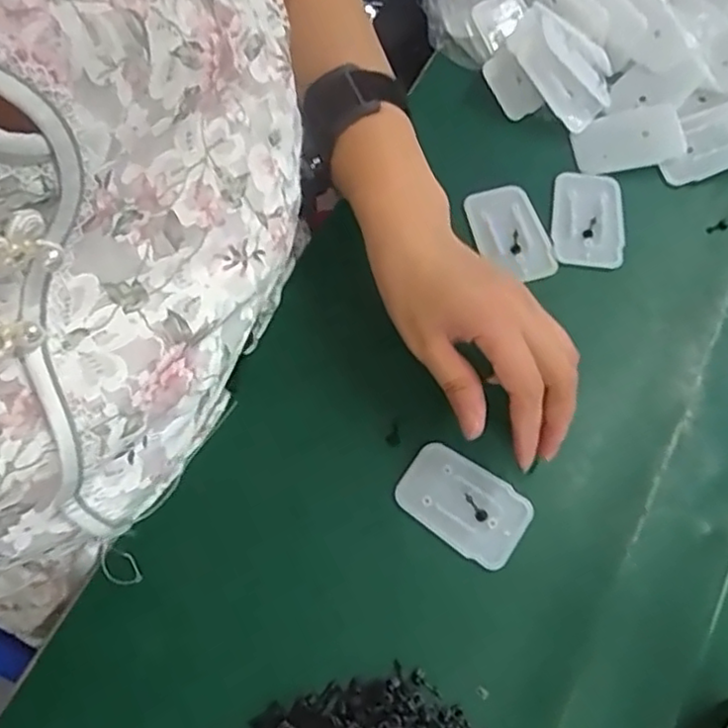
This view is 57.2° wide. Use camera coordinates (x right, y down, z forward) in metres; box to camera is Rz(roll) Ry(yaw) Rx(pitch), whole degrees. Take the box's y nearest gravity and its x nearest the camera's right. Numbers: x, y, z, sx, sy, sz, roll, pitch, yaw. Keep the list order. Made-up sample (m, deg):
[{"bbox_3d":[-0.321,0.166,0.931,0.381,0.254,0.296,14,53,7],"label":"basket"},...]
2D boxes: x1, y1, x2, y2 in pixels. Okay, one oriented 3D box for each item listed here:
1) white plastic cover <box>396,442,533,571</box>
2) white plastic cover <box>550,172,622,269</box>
[{"bbox_3d":[0.055,0.078,0.370,0.069,0.007,0.045,32,72,14],"label":"white plastic cover"},{"bbox_3d":[0.148,-0.096,0.445,0.047,0.010,0.070,3,68,3],"label":"white plastic cover"}]

